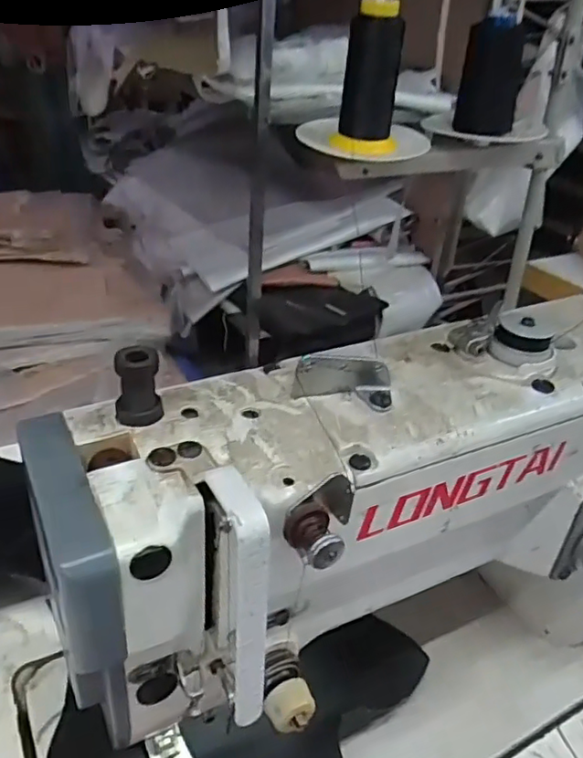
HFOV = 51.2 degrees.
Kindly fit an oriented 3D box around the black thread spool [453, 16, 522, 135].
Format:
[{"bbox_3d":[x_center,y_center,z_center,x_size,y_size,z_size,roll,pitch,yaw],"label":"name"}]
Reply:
[{"bbox_3d":[0.195,-0.293,0.595,0.048,0.098,0.045,25,37,29],"label":"black thread spool"}]

